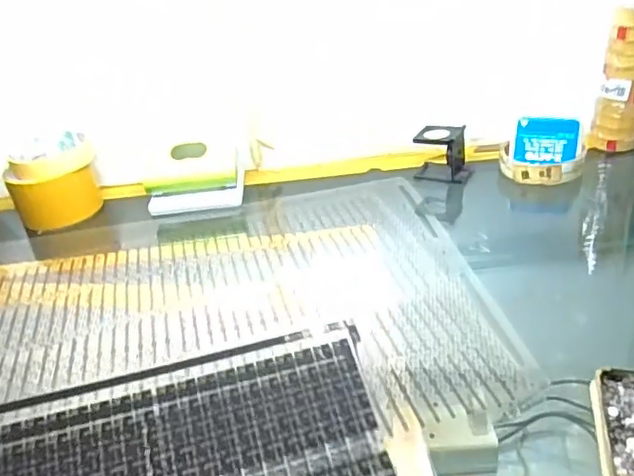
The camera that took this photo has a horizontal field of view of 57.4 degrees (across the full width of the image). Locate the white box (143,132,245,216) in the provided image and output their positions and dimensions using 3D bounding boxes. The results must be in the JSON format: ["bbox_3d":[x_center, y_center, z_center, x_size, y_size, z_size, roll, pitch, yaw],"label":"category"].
[{"bbox_3d":[-0.130,-0.067,0.614,0.102,0.077,0.044,-7,12,-7],"label":"white box"}]

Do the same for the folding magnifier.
[{"bbox_3d":[0.133,-0.092,0.608,0.057,0.051,0.044,3,33,17],"label":"folding magnifier"}]

